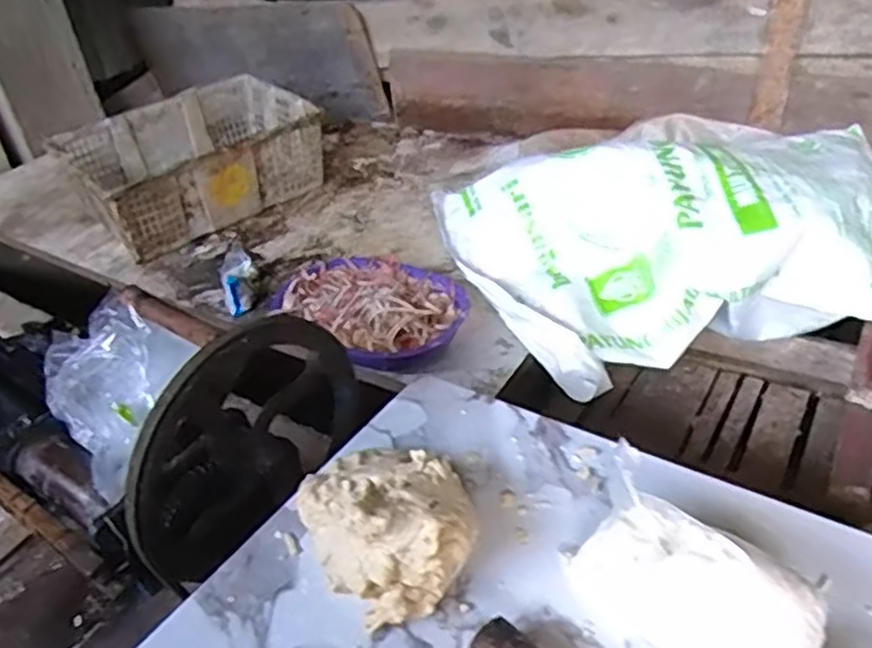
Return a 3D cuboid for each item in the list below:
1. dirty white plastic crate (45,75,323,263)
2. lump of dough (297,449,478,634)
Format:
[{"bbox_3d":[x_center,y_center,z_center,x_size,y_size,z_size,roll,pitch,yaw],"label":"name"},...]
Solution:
[{"bbox_3d":[-0.493,-0.348,1.585,0.474,0.166,0.359,-27,42,-25],"label":"dirty white plastic crate"},{"bbox_3d":[-0.043,0.142,0.578,0.114,0.084,0.152,-29,41,-28],"label":"lump of dough"}]

